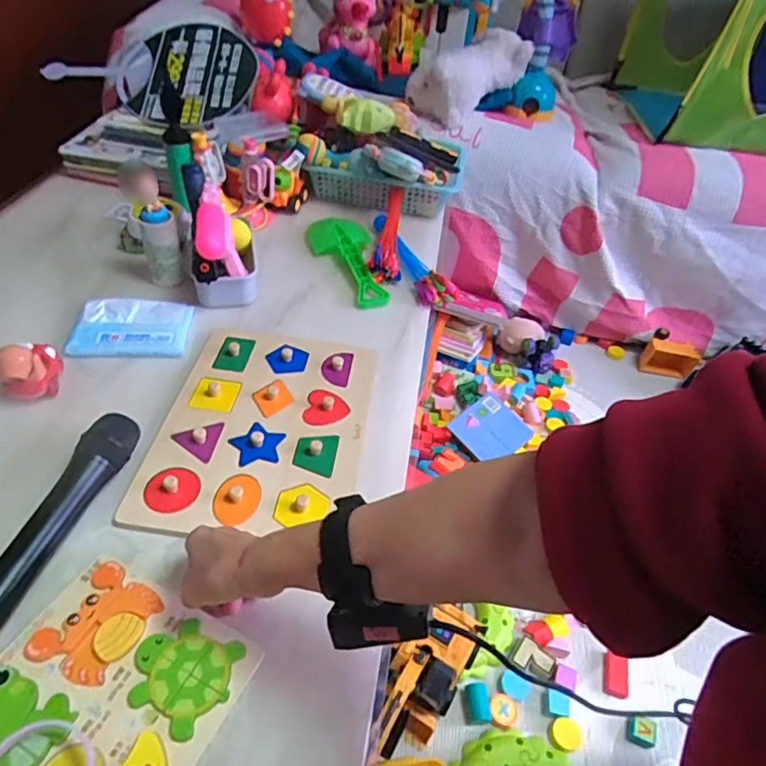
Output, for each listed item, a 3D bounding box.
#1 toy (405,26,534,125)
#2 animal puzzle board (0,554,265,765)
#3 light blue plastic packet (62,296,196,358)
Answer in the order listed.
[{"bbox_3d":[0.177,-0.635,1.115,0.102,0.131,0.269,35,51,25],"label":"toy"},{"bbox_3d":[-0.213,0.235,0.408,0.172,0.008,0.173,22,47,16],"label":"animal puzzle board"},{"bbox_3d":[-0.323,-0.073,0.702,0.135,0.017,0.102,0,45,-6],"label":"light blue plastic packet"}]

